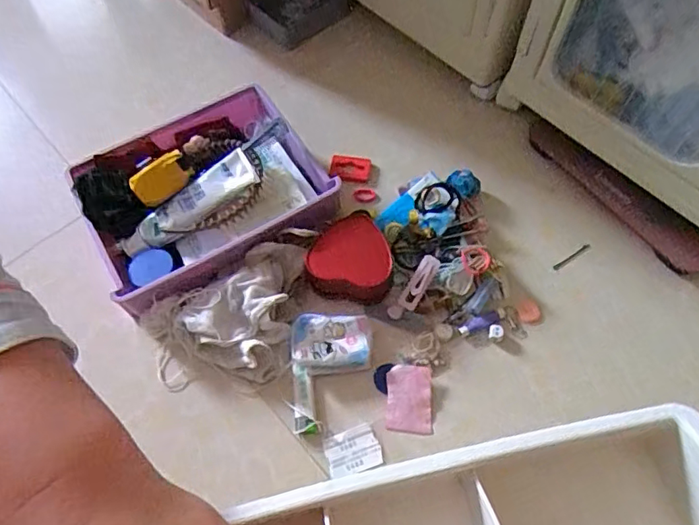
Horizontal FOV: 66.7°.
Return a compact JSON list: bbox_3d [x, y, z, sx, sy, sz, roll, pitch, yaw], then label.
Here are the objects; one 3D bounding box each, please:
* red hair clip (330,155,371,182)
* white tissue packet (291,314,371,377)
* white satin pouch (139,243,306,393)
[{"bbox_3d":[0.001,-0.119,0.670,0.049,0.007,0.040,6,63,5],"label":"red hair clip"},{"bbox_3d":[-0.019,0.085,0.549,0.078,0.032,0.055,-4,63,0],"label":"white tissue packet"},{"bbox_3d":[-0.114,0.067,0.554,0.188,0.053,0.124,-27,65,-12],"label":"white satin pouch"}]

